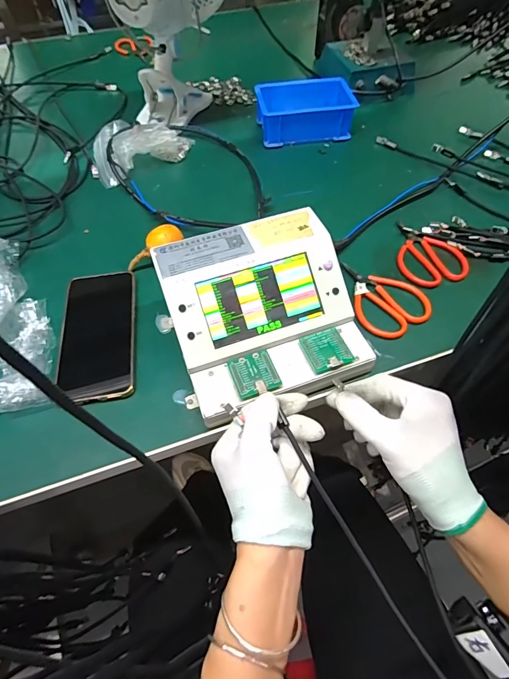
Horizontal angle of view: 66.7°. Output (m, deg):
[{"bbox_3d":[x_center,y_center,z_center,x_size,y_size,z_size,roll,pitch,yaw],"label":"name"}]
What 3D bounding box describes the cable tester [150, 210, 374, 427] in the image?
[{"bbox_3d":[0.008,-0.027,0.368,0.168,0.074,0.165,-16,58,-9],"label":"cable tester"}]

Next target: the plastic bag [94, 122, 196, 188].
[{"bbox_3d":[-0.176,-0.307,0.595,0.154,0.042,0.137,-21,59,-12],"label":"plastic bag"}]

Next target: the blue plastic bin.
[{"bbox_3d":[0.075,-0.357,0.609,0.145,0.059,0.093,-8,57,-4],"label":"blue plastic bin"}]

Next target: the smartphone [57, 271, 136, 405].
[{"bbox_3d":[-0.165,-0.005,0.414,0.075,0.016,0.162,-8,57,-4],"label":"smartphone"}]

